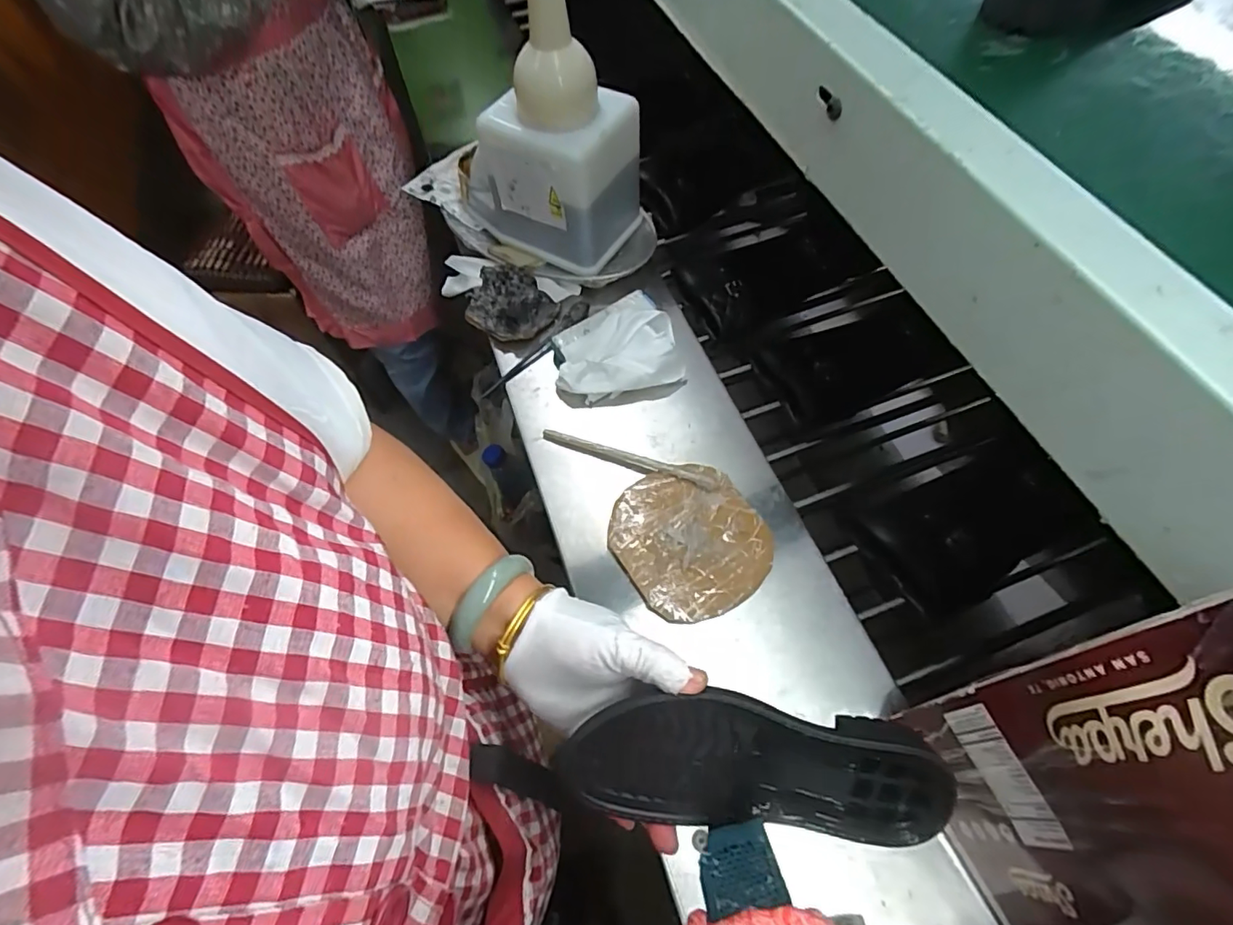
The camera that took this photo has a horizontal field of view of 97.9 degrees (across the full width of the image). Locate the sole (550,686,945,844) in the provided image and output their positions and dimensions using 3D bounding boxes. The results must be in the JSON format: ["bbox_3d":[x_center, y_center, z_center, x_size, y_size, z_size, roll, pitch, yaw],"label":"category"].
[{"bbox_3d":[0.072,0.162,0.298,0.196,0.033,0.071,3,97,6],"label":"sole"}]

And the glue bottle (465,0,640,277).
[{"bbox_3d":[-0.094,-0.411,0.612,0.225,0.320,0.138,27,67,16],"label":"glue bottle"}]

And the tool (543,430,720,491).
[{"bbox_3d":[0.014,-0.008,0.587,0.196,0.010,0.025,17,65,12],"label":"tool"}]

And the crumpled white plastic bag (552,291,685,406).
[{"bbox_3d":[-0.005,-0.136,0.644,0.144,0.037,0.129,-16,63,-5],"label":"crumpled white plastic bag"}]

